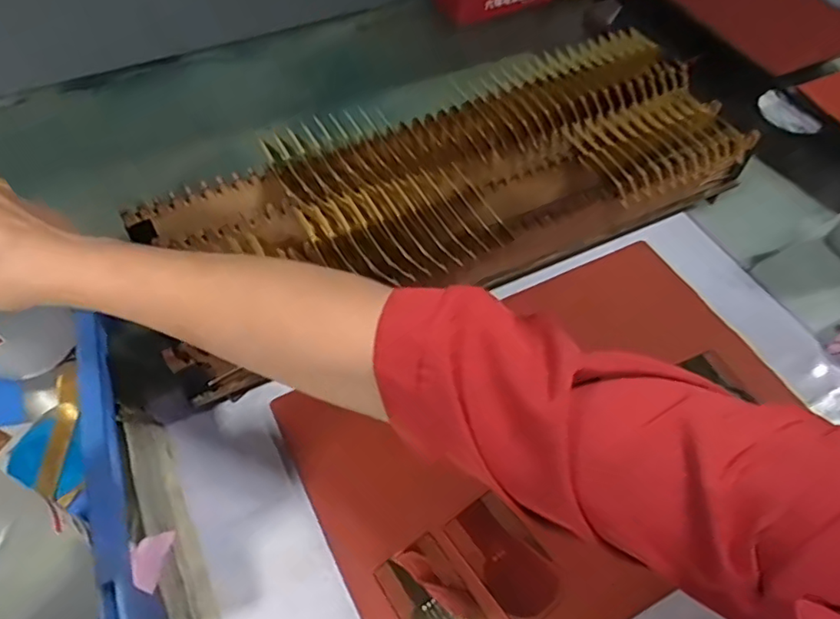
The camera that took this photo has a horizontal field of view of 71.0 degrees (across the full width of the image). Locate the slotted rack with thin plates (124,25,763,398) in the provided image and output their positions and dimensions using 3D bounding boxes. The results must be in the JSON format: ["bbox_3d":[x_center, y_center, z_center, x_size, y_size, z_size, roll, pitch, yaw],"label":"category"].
[{"bbox_3d":[0.034,-0.106,0.546,0.535,0.105,0.185,-23,59,-17],"label":"slotted rack with thin plates"}]

